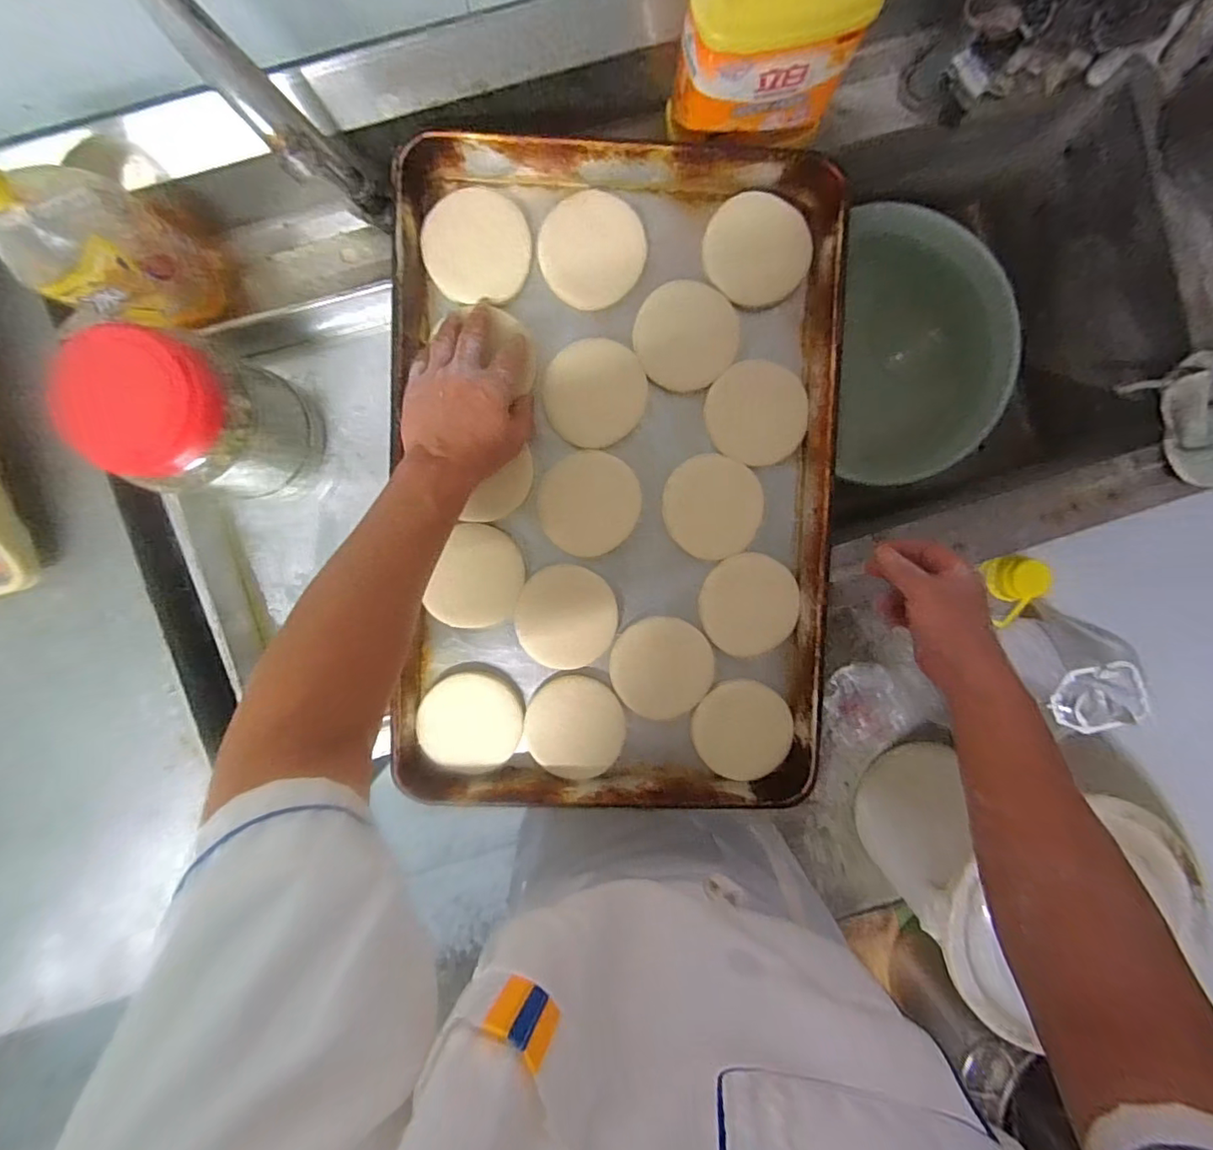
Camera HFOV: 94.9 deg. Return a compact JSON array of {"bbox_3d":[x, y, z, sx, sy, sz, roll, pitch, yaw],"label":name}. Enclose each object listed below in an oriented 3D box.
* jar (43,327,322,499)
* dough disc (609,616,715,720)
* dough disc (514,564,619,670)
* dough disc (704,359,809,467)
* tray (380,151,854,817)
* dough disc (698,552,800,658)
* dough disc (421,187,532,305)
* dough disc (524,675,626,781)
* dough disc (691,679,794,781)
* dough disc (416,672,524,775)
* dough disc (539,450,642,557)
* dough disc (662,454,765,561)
[{"bbox_3d":[-0.332,-0.122,0.467,0.120,0.209,0.089,-42,95,-1],"label":"jar"},{"bbox_3d":[0.057,0.094,0.563,0.101,0.009,0.100,0,93,-4],"label":"dough disc"},{"bbox_3d":[-0.040,0.042,0.553,0.100,0.007,0.097,0,93,-4],"label":"dough disc"},{"bbox_3d":[0.149,-0.159,0.547,0.096,0.011,0.095,0,93,-4],"label":"dough disc"},{"bbox_3d":[0.011,-0.084,0.541,0.399,0.059,0.604,1,93,-2],"label":"tray"},{"bbox_3d":[0.143,0.031,0.555,0.096,0.007,0.100,0,93,-4],"label":"dough disc"},{"bbox_3d":[-0.121,-0.306,0.520,0.096,0.007,0.093,-1,105,-5],"label":"dough disc"},{"bbox_3d":[-0.031,0.152,0.552,0.095,0.017,0.096,0,93,-4],"label":"dough disc"},{"bbox_3d":[0.140,0.160,0.573,0.099,0.006,0.100,-8,94,-4],"label":"dough disc"},{"bbox_3d":[-0.136,0.148,0.554,0.100,0.018,0.094,0,93,-4],"label":"dough disc"},{"bbox_3d":[-0.015,-0.070,0.544,0.096,0.013,0.099,0,93,-4],"label":"dough disc"},{"bbox_3d":[0.106,-0.067,0.551,0.099,0.014,0.096,0,93,-4],"label":"dough disc"}]

